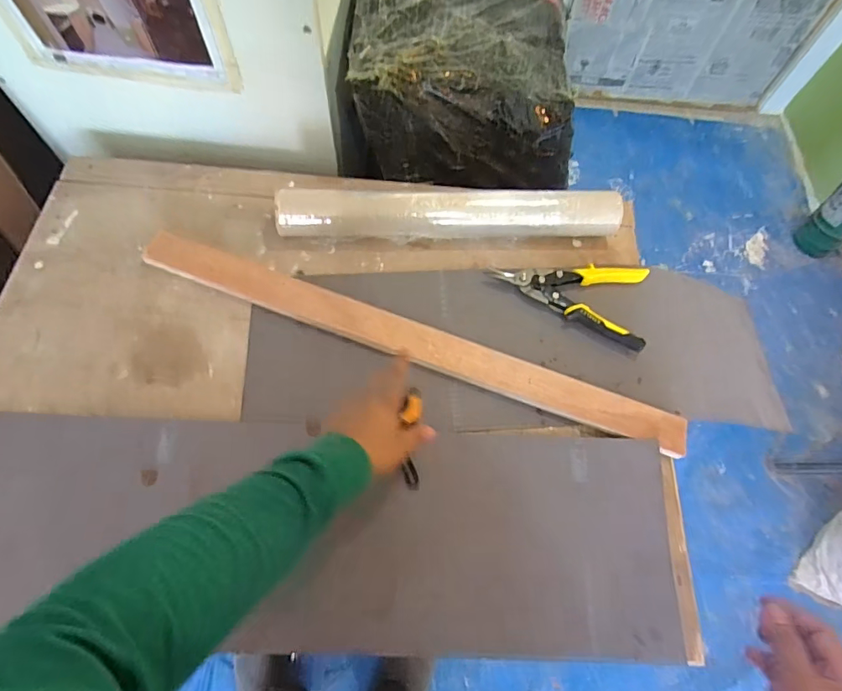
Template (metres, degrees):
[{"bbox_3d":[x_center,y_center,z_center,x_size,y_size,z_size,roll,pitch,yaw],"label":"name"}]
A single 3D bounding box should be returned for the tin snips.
[{"bbox_3d":[0.217,-0.077,0.706,0.221,0.030,0.137,15,65,3],"label":"tin snips"}]

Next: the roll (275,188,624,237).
[{"bbox_3d":[0.046,-0.202,0.734,0.520,0.067,0.067,0,65,-4],"label":"roll"}]

